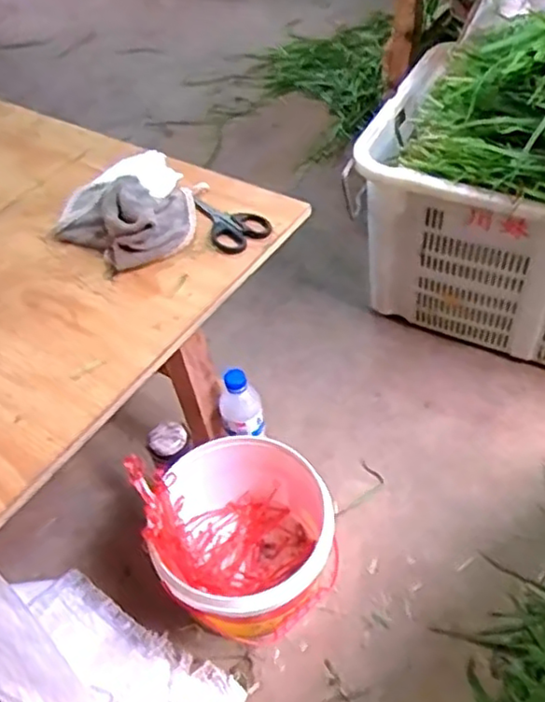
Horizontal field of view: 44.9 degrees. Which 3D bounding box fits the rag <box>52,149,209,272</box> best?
[{"bbox_3d":[-0.146,-0.158,0.699,0.157,0.048,0.153,-34,53,-23],"label":"rag"}]

